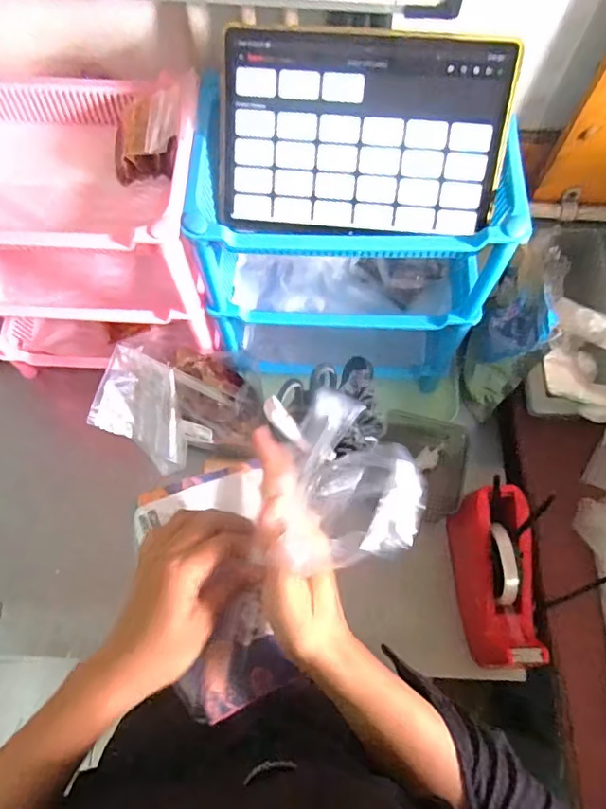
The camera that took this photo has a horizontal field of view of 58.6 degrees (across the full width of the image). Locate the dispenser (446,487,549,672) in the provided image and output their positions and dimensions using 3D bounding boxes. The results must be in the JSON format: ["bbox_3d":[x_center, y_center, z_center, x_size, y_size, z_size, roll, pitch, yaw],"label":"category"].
[{"bbox_3d":[0.230,0.203,0.639,0.073,0.103,0.194,-2,68,-2],"label":"dispenser"}]

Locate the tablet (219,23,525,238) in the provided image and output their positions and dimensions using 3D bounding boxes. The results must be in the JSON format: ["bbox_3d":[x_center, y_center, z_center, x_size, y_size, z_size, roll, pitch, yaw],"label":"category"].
[{"bbox_3d":[0.053,-0.242,0.493,0.256,0.166,0.006,5,24,4],"label":"tablet"}]

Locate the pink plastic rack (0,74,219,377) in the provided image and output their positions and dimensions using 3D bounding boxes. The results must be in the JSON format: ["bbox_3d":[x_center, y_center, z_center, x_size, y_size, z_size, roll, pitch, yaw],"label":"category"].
[{"bbox_3d":[-0.257,-0.184,0.649,0.295,0.338,0.189,3,68,0],"label":"pink plastic rack"}]

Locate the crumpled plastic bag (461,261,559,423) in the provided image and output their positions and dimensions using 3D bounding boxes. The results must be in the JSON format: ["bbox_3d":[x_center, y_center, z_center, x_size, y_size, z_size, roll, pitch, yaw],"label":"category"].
[{"bbox_3d":[0.252,-0.086,0.687,0.044,0.211,0.150,6,68,1],"label":"crumpled plastic bag"}]

